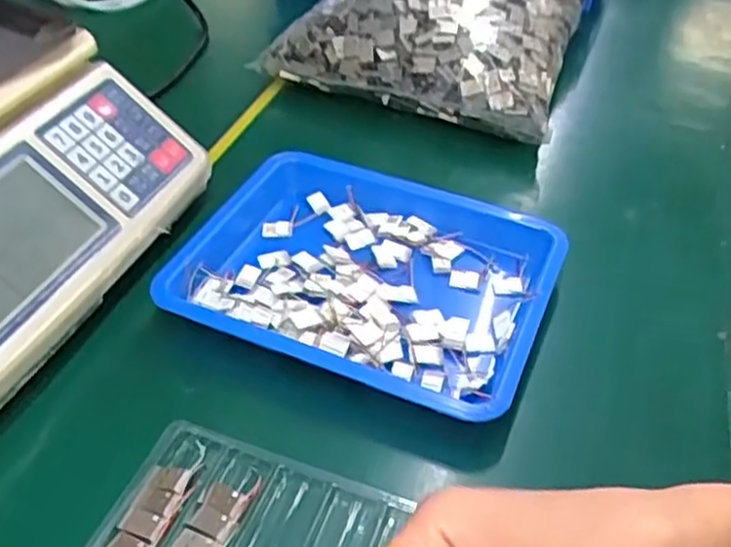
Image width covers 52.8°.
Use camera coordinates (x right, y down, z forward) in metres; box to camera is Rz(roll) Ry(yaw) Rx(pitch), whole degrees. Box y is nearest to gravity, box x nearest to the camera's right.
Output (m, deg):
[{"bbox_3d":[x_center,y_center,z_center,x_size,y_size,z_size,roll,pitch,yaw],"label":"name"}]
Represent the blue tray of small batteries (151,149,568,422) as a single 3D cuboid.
[{"bbox_3d":[-0.005,-0.002,0.457,0.229,0.034,0.171,18,45,15],"label":"blue tray of small batteries"}]

